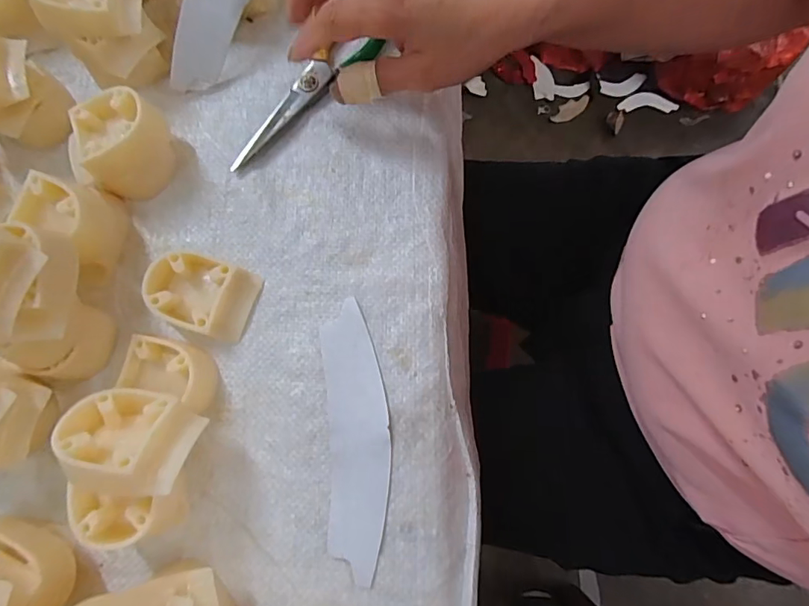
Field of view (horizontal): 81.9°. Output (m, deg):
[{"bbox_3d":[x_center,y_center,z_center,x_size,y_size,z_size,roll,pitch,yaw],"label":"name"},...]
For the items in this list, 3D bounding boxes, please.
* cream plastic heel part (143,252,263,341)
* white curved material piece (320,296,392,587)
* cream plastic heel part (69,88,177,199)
[{"bbox_3d":[-0.124,-0.007,0.286,0.059,0.020,0.046,18,78,5],"label":"cream plastic heel part"},{"bbox_3d":[-0.028,0.076,0.271,0.036,0.005,0.151,-4,77,0],"label":"white curved material piece"},{"bbox_3d":[-0.181,-0.100,0.298,0.055,0.041,0.058,0,78,1],"label":"cream plastic heel part"}]

